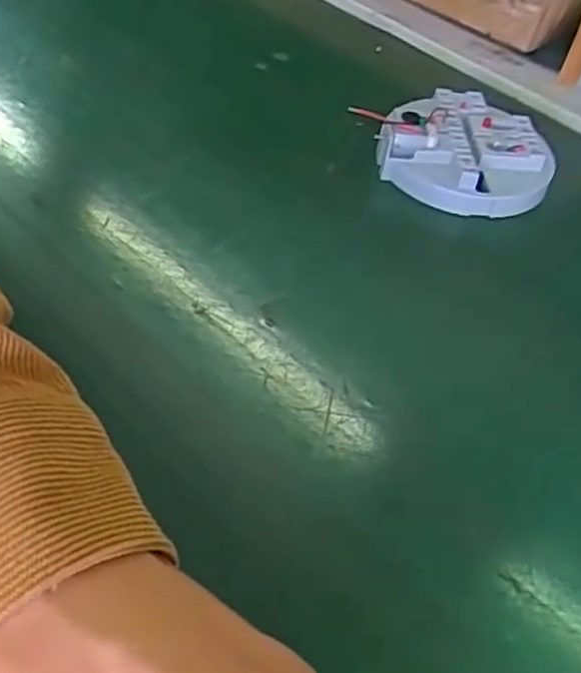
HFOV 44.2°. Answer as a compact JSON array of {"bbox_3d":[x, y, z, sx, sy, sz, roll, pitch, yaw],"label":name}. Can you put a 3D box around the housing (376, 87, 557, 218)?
[{"bbox_3d":[0.107,-0.112,0.428,0.096,0.032,0.098,4,50,-4],"label":"housing"}]

